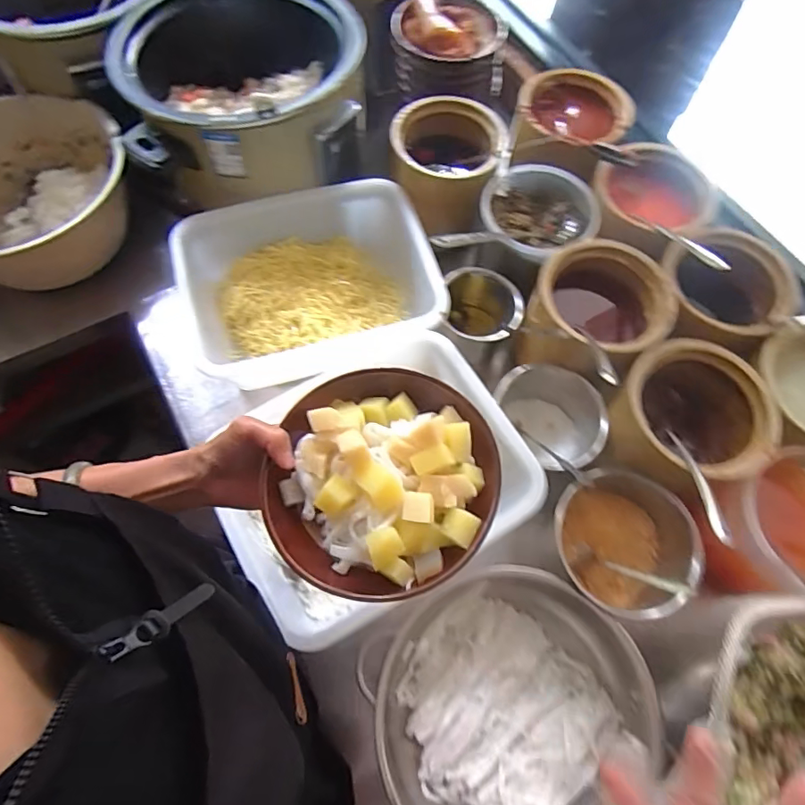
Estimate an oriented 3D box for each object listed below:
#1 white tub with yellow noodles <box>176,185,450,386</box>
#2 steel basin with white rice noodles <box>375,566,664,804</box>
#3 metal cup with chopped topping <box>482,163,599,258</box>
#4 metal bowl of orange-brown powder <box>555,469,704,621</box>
[{"bbox_3d":[-0.128,-0.156,0.716,0.329,0.112,0.266,-18,69,-7],"label":"white tub with yellow noodles"},{"bbox_3d":[0.104,0.317,0.527,0.268,0.083,0.244,0,68,0],"label":"steel basin with white rice noodles"},{"bbox_3d":[0.188,-0.255,0.703,0.150,0.072,0.156,0,68,0],"label":"metal cup with chopped topping"},{"bbox_3d":[0.262,0.170,0.590,0.152,0.106,0.151,0,68,0],"label":"metal bowl of orange-brown powder"}]

